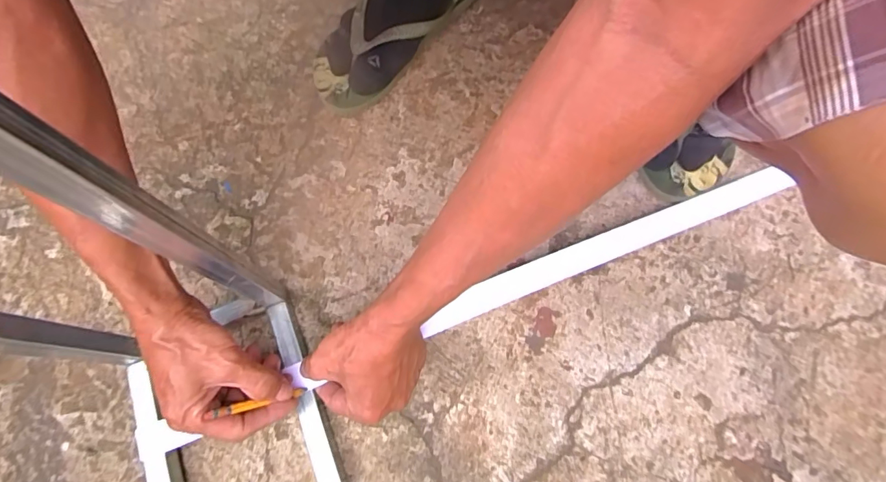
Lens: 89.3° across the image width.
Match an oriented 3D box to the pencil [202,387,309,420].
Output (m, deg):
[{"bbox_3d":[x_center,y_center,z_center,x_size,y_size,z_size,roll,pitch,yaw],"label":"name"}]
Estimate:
[{"bbox_3d":[-0.145,0.130,0.369,0.008,0.081,0.006,-33,68,32],"label":"pencil"}]

